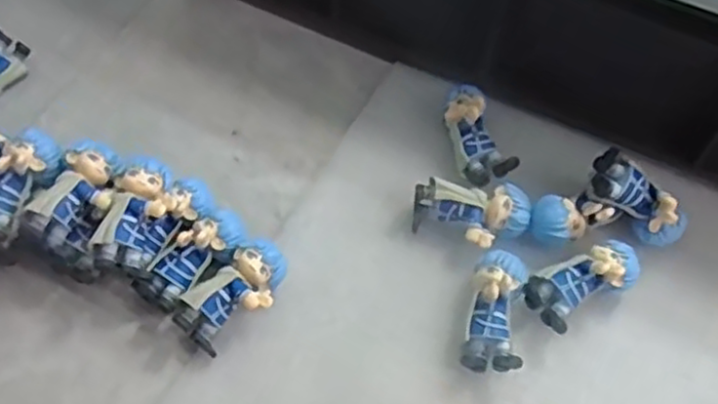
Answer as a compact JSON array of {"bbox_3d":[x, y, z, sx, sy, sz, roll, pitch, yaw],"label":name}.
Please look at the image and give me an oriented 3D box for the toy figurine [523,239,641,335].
[{"bbox_3d":[0.115,0.041,0.363,0.059,0.037,0.030,-29,64,-18],"label":"toy figurine"}]

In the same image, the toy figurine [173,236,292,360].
[{"bbox_3d":[-0.061,0.048,0.355,0.033,0.028,0.059,37,65,18],"label":"toy figurine"}]

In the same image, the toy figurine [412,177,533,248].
[{"bbox_3d":[0.061,0.009,0.384,0.061,0.026,0.032,3,59,0],"label":"toy figurine"}]

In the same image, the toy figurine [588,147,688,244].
[{"bbox_3d":[0.148,0.001,0.369,0.060,0.026,0.026,42,63,-15],"label":"toy figurine"}]

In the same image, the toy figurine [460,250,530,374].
[{"bbox_3d":[0.068,0.056,0.353,0.025,0.034,0.059,11,59,5],"label":"toy figurine"}]

